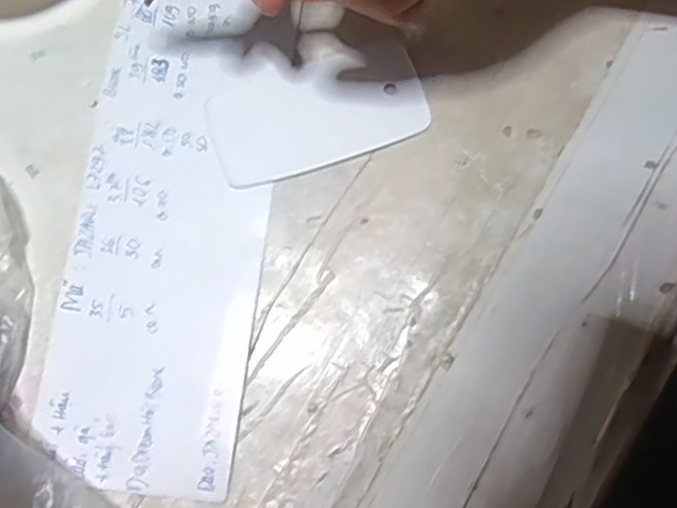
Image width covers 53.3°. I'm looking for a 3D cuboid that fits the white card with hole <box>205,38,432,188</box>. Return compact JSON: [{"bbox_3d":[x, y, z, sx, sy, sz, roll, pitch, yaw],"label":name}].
[{"bbox_3d":[-0.010,-0.069,0.323,0.101,0.004,0.052,-18,79,-2],"label":"white card with hole"}]

